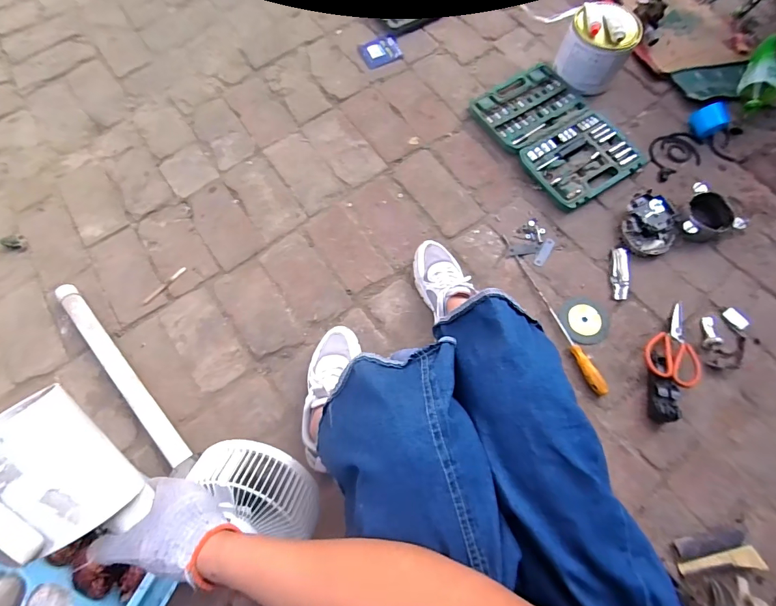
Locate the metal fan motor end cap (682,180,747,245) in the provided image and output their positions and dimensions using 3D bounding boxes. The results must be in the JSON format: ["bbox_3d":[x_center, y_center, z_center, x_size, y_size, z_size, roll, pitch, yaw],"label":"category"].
[{"bbox_3d":[0.724,-0.185,0.897,0.122,0.052,0.134,25,74,9],"label":"metal fan motor end cap"}]

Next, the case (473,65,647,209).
[{"bbox_3d":[0.413,-0.426,0.995,0.255,0.034,0.393,-33,74,-10],"label":"case"}]

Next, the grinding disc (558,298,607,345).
[{"bbox_3d":[0.421,0.036,0.850,0.093,0.011,0.101,0,72,1],"label":"grinding disc"}]

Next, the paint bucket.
[{"bbox_3d":[0.509,-0.616,0.986,0.151,0.152,0.124,30,74,10],"label":"paint bucket"}]

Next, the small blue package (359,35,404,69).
[{"bbox_3d":[-0.019,-0.699,1.113,0.106,0.006,0.089,-20,77,1],"label":"small blue package"}]

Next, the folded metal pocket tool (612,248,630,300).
[{"bbox_3d":[0.510,-0.067,0.874,0.027,0.020,0.122,6,72,3],"label":"folded metal pocket tool"}]

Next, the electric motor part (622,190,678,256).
[{"bbox_3d":[0.584,-0.176,0.899,0.106,0.045,0.143,0,72,1],"label":"electric motor part"}]

